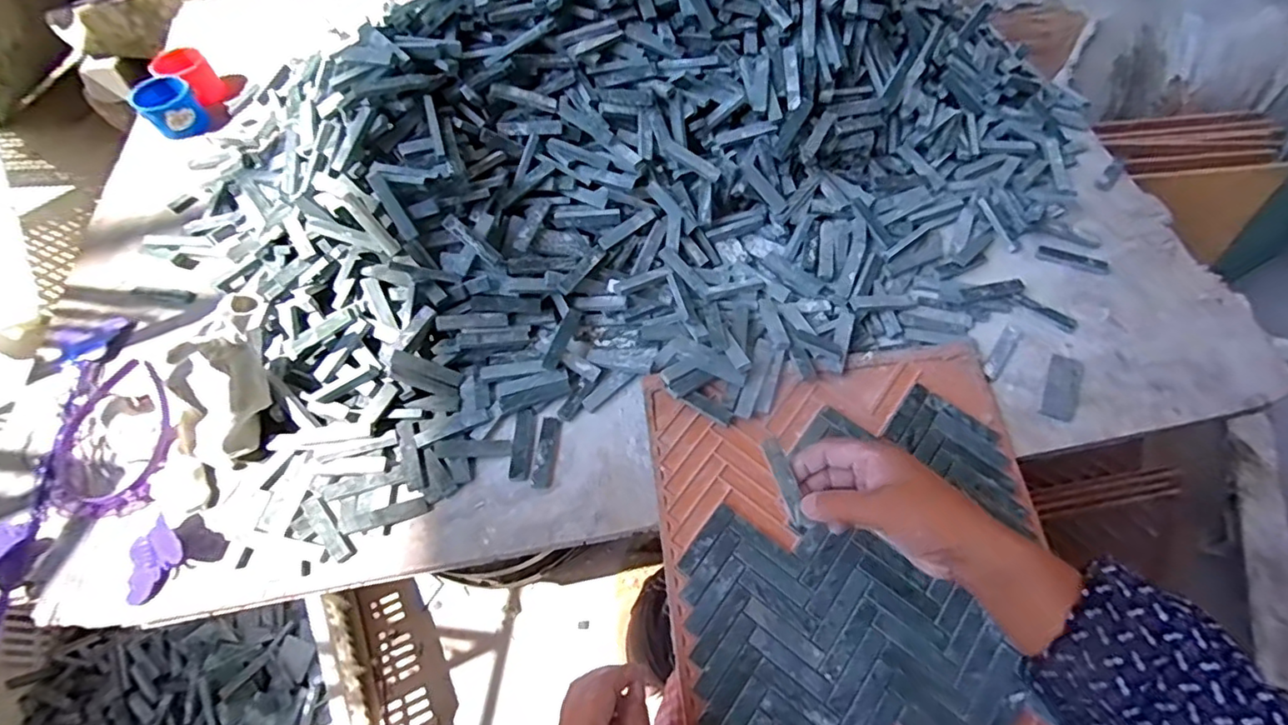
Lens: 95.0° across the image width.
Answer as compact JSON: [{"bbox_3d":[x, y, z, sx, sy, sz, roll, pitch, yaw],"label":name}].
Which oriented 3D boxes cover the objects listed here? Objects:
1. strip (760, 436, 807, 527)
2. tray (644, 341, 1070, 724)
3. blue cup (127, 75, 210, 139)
[{"bbox_3d":[0.097,0.081,0.405,0.013,0.004,0.060,-22,80,6],"label":"strip"},{"bbox_3d":[0.165,0.159,0.450,0.285,0.010,0.337,-9,66,-1],"label":"tray"},{"bbox_3d":[-0.559,-0.302,0.698,0.060,0.052,0.059,-1,60,1],"label":"blue cup"}]

